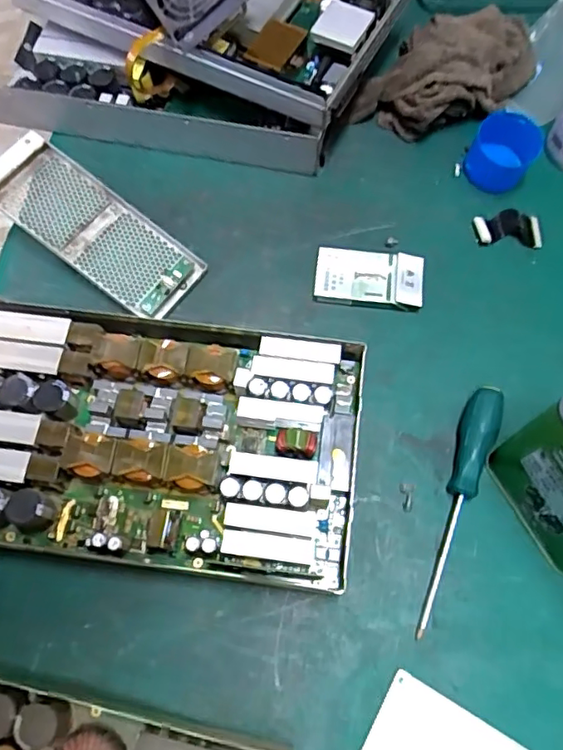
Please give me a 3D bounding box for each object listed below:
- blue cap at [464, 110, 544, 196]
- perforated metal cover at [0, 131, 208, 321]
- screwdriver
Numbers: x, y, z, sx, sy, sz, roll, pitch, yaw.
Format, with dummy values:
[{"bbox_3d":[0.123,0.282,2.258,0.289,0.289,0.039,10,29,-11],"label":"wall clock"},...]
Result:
[{"bbox_3d":[0.231,-0.232,0.604,0.069,0.052,0.060,34,72,13],"label":"blue cap"},{"bbox_3d":[-0.185,-0.143,0.561,0.218,0.019,0.081,37,72,1],"label":"perforated metal cover"},{"bbox_3d":[0.141,0.104,0.474,0.031,0.033,0.203,22,69,9],"label":"screwdriver"}]

